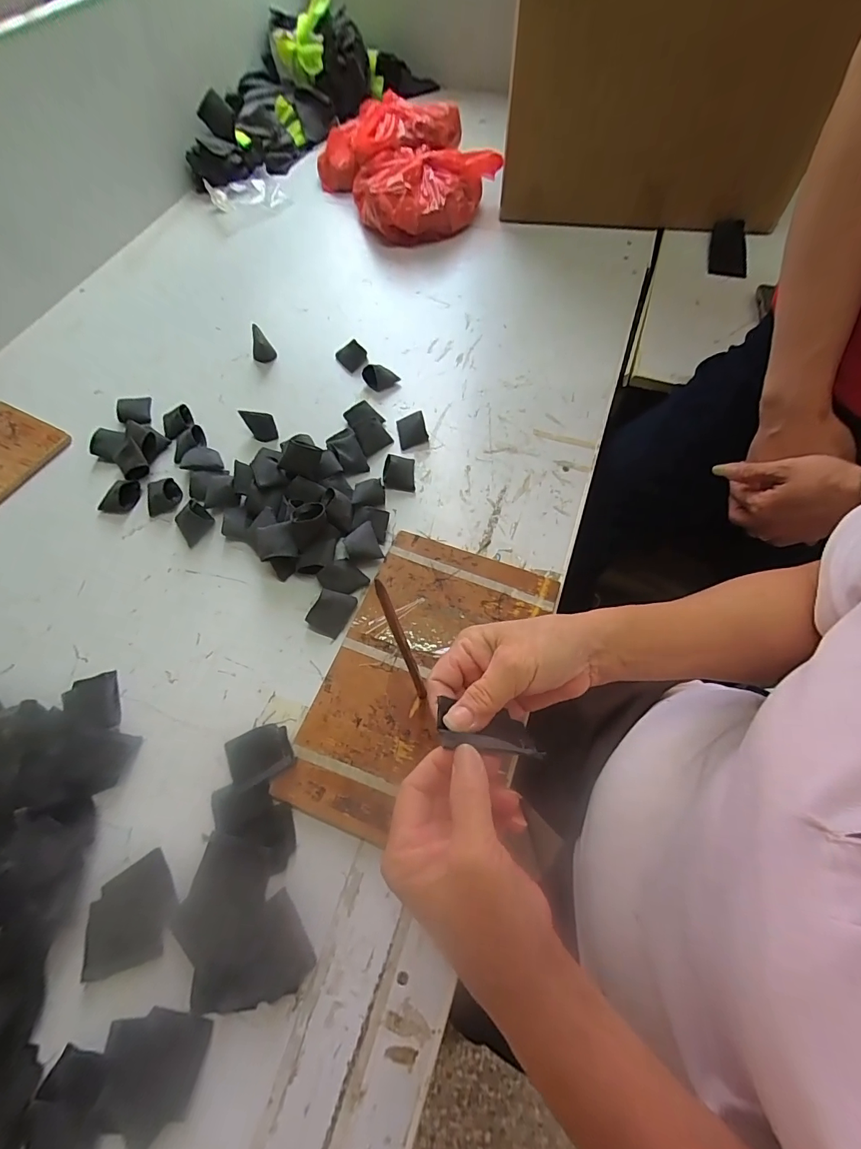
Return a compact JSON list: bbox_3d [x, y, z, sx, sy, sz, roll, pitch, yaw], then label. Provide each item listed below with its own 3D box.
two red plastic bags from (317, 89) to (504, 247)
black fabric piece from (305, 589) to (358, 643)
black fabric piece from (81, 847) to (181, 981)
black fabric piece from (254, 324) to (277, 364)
[{"bbox_3d":[-0.035,-0.702,0.748,0.247,0.085,0.328,-28,66,-12],"label":"two red plastic bags"},{"bbox_3d":[-0.097,0.036,0.429,0.032,0.022,0.045,23,66,13],"label":"black fabric piece"},{"bbox_3d":[-0.226,0.258,0.326,0.069,0.004,0.063,-33,67,-14],"label":"black fabric piece"},{"bbox_3d":[-0.233,-0.315,0.596,0.029,0.038,0.033,-25,65,-10],"label":"black fabric piece"}]

